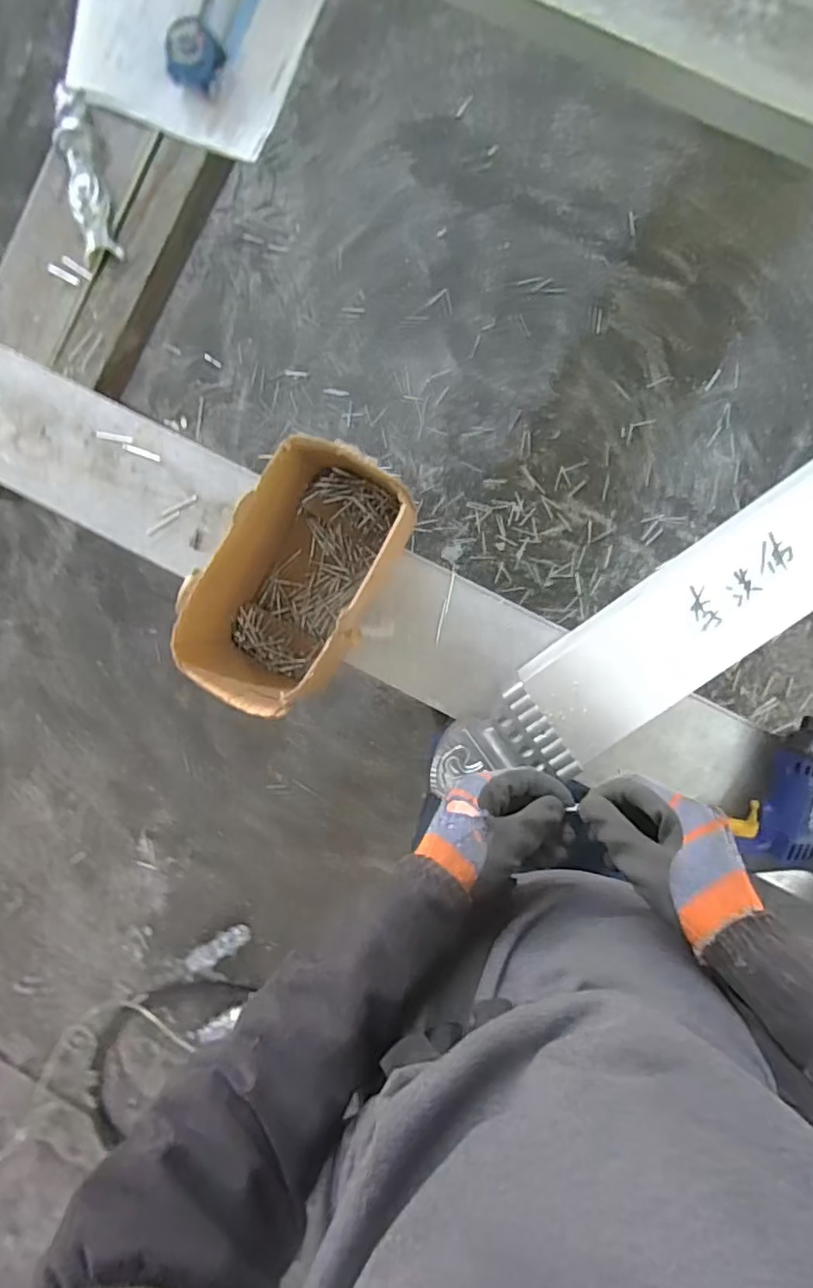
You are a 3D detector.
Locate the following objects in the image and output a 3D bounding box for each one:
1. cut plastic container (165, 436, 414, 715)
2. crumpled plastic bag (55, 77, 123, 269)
[{"bbox_3d":[-0.102,-0.065,0.636,0.150,0.154,0.254,33,98,3],"label":"cut plastic container"},{"bbox_3d":[-0.394,-0.574,0.747,0.043,0.019,0.194,-10,93,8],"label":"crumpled plastic bag"}]

